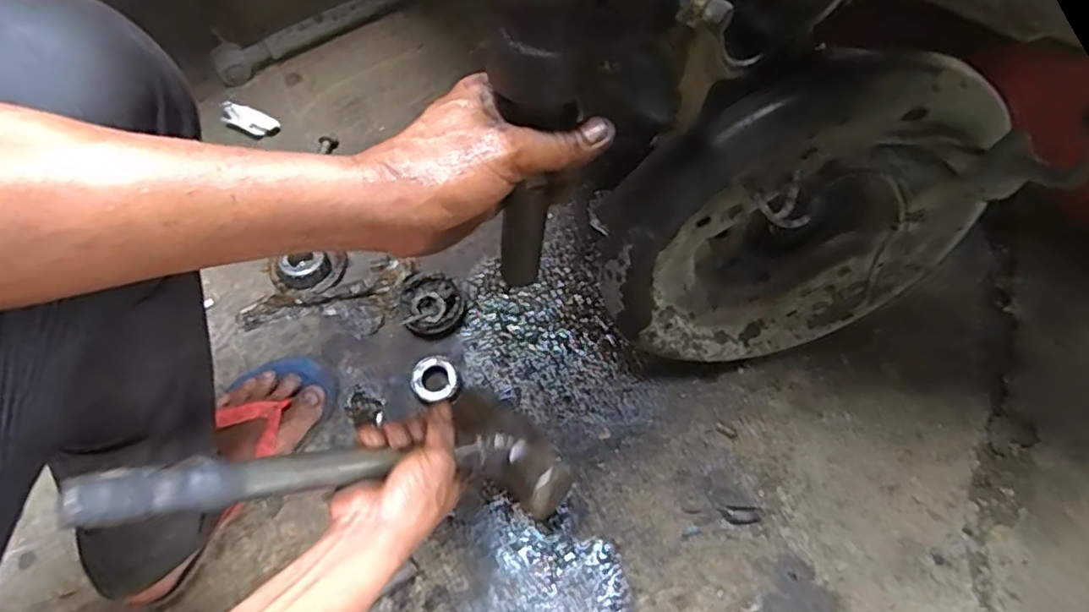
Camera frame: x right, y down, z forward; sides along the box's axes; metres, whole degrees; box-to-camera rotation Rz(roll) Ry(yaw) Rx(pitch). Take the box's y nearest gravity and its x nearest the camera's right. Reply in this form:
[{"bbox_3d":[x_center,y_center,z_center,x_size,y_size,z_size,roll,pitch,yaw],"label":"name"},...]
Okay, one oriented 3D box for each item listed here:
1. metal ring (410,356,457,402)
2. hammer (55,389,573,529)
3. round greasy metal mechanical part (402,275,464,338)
[{"bbox_3d":[-0.117,0.079,0.683,0.046,0.023,0.046,0,66,1],"label":"metal ring"},{"bbox_3d":[-0.131,0.109,0.451,0.330,0.064,0.112,5,60,-41],"label":"hammer"},{"bbox_3d":[-0.126,0.000,0.716,0.065,0.038,0.066,0,66,1],"label":"round greasy metal mechanical part"}]

